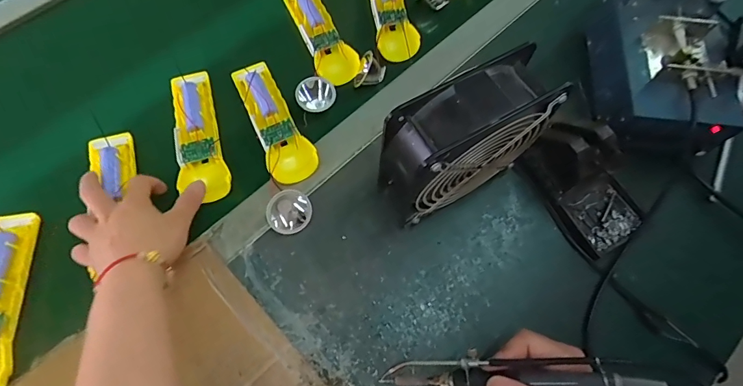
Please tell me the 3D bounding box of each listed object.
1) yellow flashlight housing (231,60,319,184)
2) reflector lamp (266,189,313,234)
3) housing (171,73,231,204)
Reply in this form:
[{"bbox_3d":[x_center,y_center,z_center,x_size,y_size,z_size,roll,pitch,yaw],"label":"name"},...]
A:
[{"bbox_3d":[-0.111,-0.087,0.469,0.051,0.019,0.167,-22,69,-10],"label":"yellow flashlight housing"},{"bbox_3d":[-0.083,0.023,0.430,0.047,0.036,0.043,0,67,-1],"label":"reflector lamp"},{"bbox_3d":[-0.197,-0.065,0.465,0.052,0.021,0.166,-17,68,-8],"label":"housing"}]

